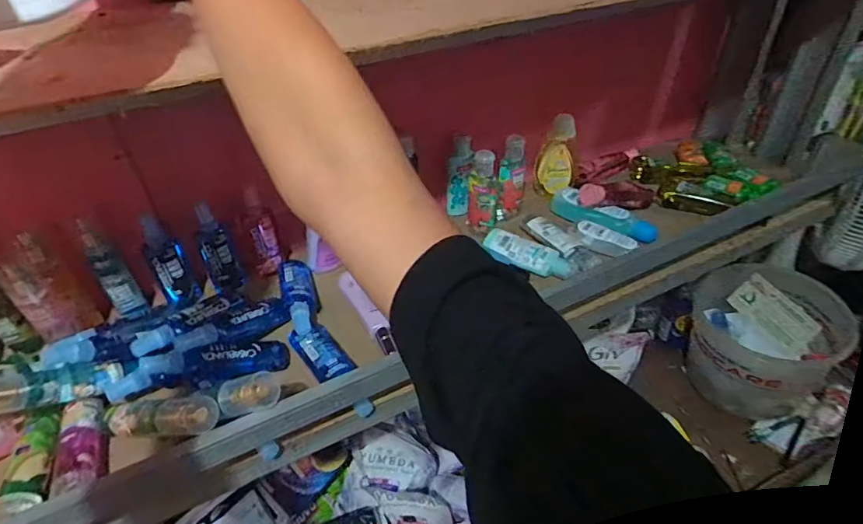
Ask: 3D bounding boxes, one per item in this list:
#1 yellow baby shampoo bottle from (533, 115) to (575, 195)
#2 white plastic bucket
[{"bbox_3d":[0.201,-0.174,0.800,0.061,0.141,0.040,8,40,14],"label":"yellow baby shampoo bottle"},{"bbox_3d":[0.665,0.166,1.025,0.232,0.221,0.243,-2,39,2],"label":"white plastic bucket"}]

